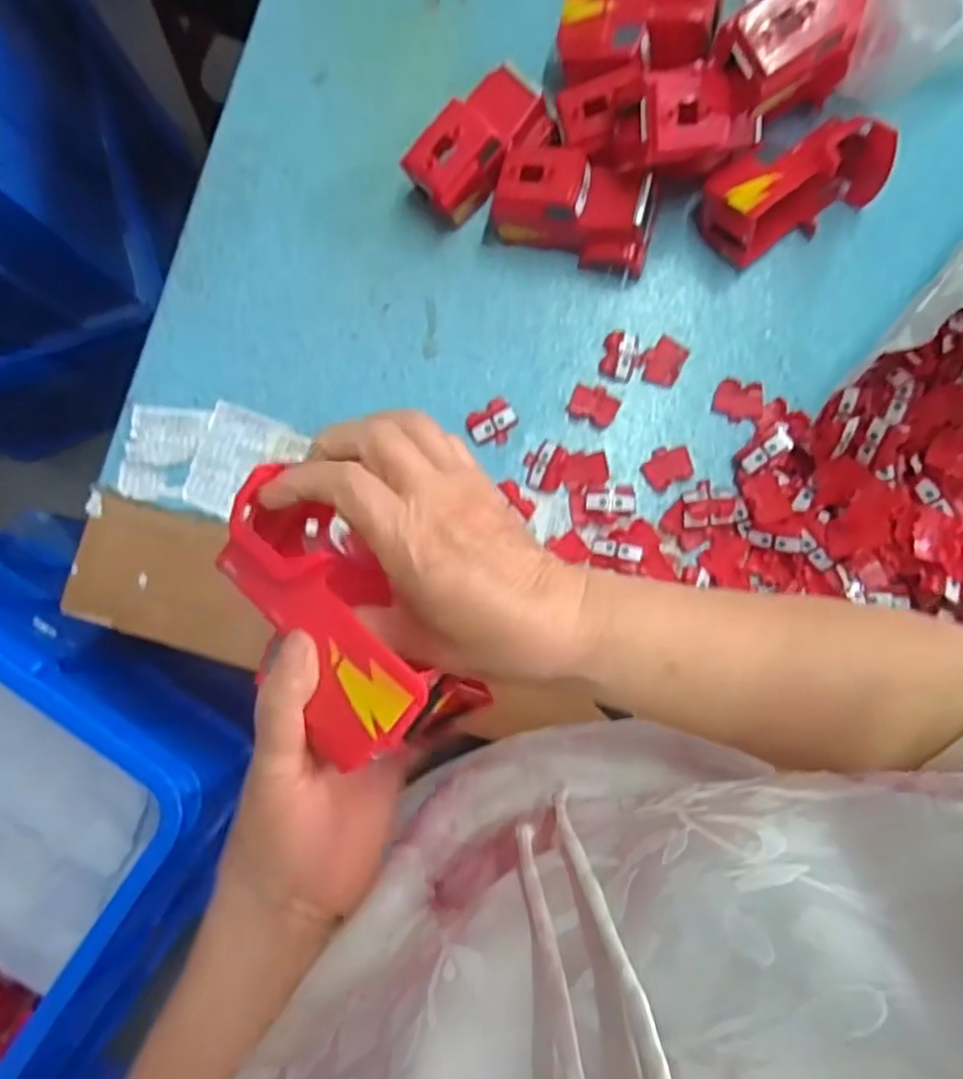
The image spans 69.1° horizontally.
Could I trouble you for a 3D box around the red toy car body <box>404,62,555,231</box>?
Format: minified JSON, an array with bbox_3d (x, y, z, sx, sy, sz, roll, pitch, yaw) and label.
[{"bbox_3d":[-0.006,-0.312,0.552,0.121,0.062,0.066,-41,84,-1],"label":"red toy car body"}]

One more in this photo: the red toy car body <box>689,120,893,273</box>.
[{"bbox_3d":[0.238,-0.273,0.540,0.128,0.071,0.067,-25,84,0],"label":"red toy car body"}]

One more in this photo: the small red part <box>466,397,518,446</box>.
[{"bbox_3d":[0.010,-0.092,0.564,0.040,0.006,0.034,-36,84,-1],"label":"small red part"}]

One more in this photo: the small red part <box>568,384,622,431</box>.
[{"bbox_3d":[0.090,-0.107,0.558,0.038,0.004,0.029,26,86,5],"label":"small red part"}]

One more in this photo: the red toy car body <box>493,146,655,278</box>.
[{"bbox_3d":[0.073,-0.257,0.546,0.122,0.065,0.057,15,86,4],"label":"red toy car body"}]

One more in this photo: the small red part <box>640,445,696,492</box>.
[{"bbox_3d":[0.147,-0.058,0.549,0.037,0.004,0.031,-25,84,0],"label":"small red part"}]

